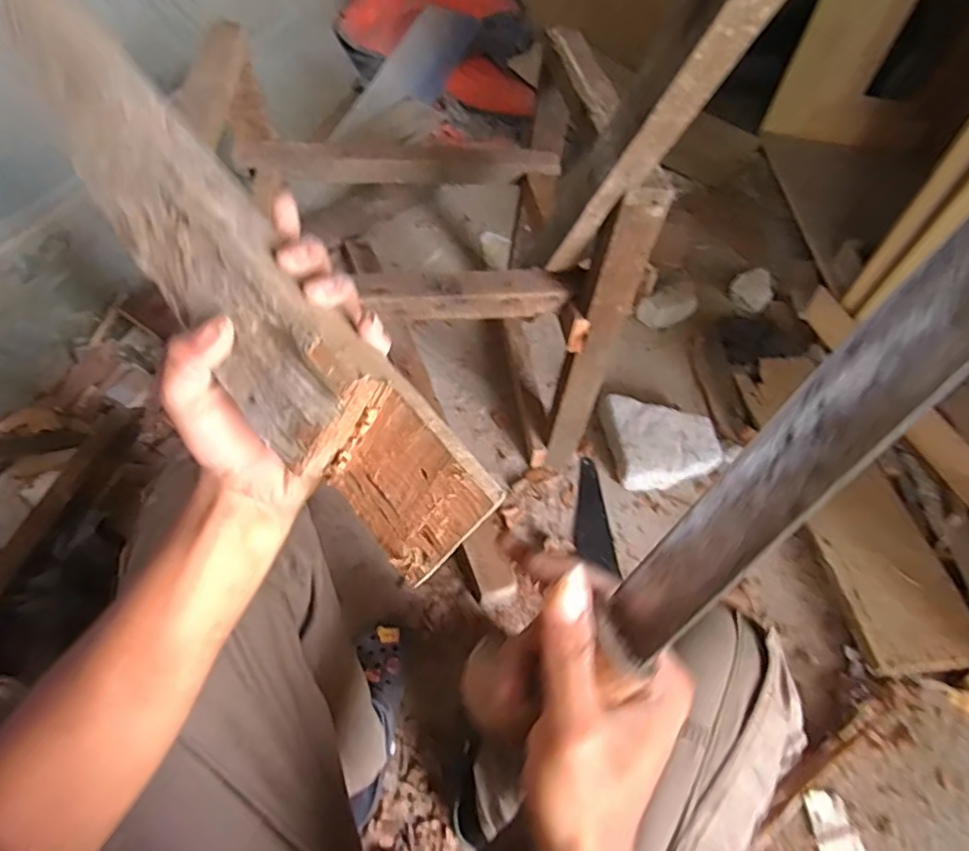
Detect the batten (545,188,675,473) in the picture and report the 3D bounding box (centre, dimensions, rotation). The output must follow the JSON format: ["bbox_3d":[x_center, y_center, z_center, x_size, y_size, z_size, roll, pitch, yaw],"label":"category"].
[{"bbox_3d":[0.154,-0.106,0.852,0.067,0.540,0.038,-3,52,-8],"label":"batten"}]

